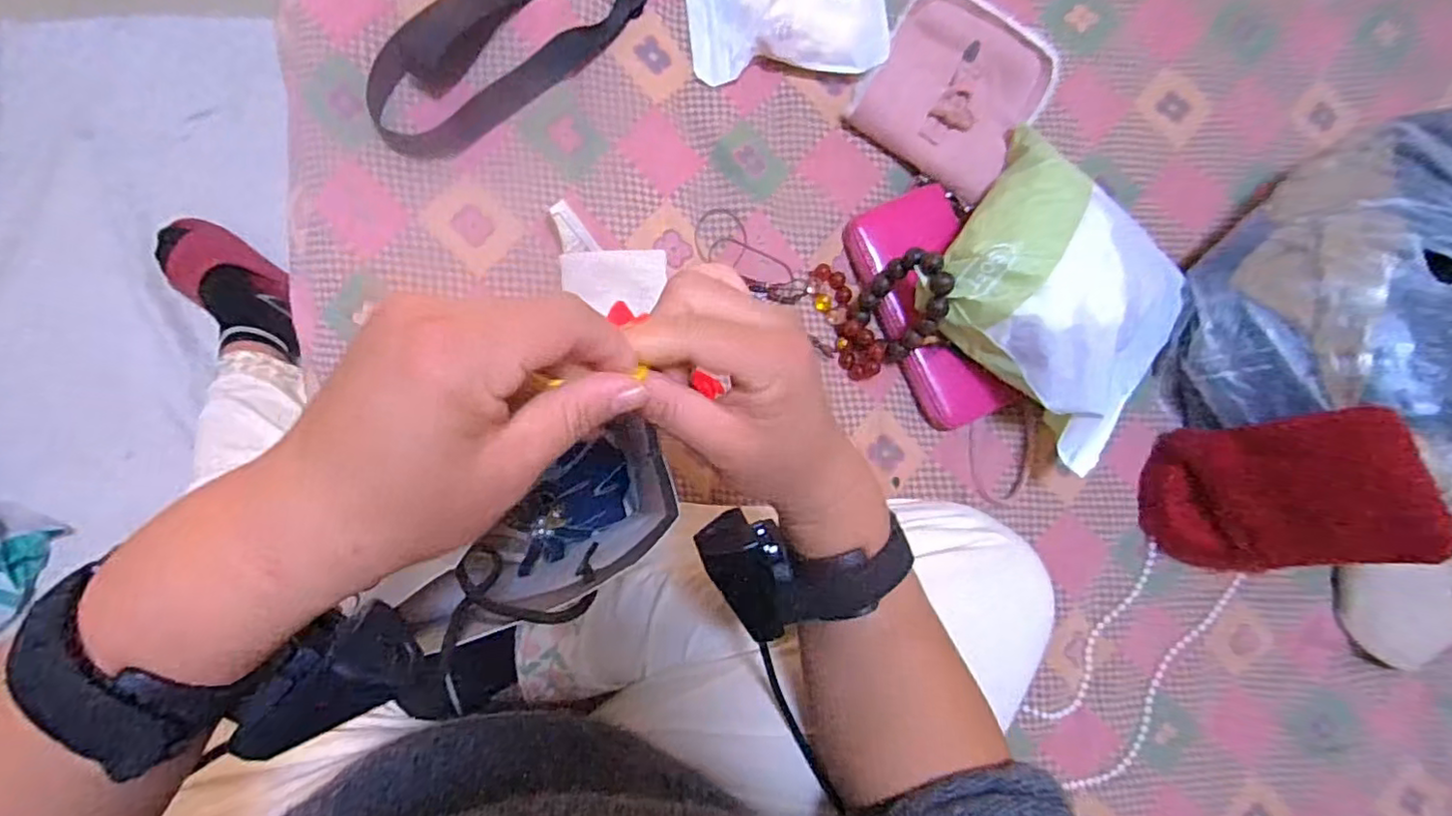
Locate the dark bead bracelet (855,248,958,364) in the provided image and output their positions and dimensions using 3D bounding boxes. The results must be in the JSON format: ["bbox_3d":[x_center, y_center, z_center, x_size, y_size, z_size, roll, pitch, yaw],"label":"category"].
[{"bbox_3d":[0.142,-0.079,0.491,0.025,0.085,0.069,-36,87,-36],"label":"dark bead bracelet"}]

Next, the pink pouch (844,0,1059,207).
[{"bbox_3d":[0.189,-0.262,0.525,0.133,0.024,0.137,33,88,-2],"label":"pink pouch"}]

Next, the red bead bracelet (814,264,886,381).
[{"bbox_3d":[0.099,-0.072,0.516,0.031,0.019,0.099,-22,89,-8],"label":"red bead bracelet"}]

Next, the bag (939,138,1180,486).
[{"bbox_3d":[0.256,-0.086,0.487,0.191,0.091,0.197,39,82,-3],"label":"bag"}]

